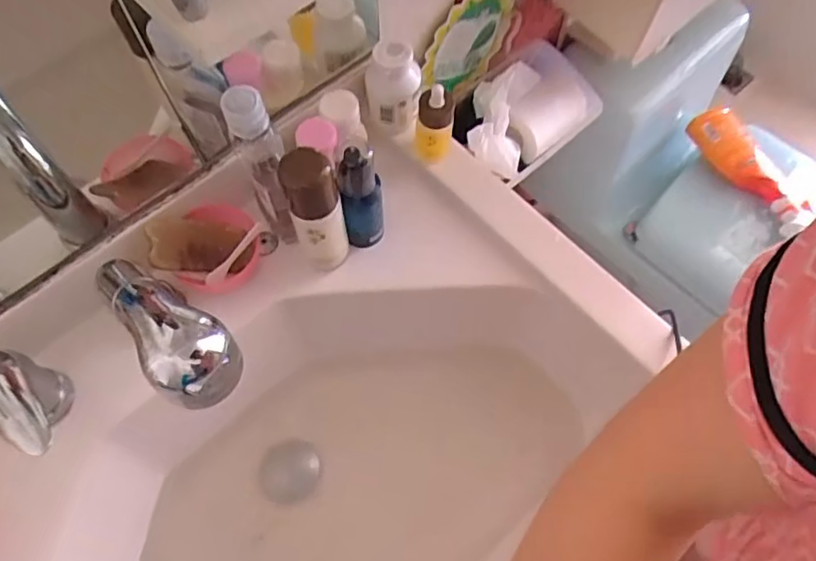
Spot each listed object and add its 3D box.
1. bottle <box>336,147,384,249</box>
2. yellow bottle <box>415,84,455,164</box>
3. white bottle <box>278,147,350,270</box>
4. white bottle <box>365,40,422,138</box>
[{"bbox_3d":[-0.042,-0.074,0.533,0.035,0.119,0.031,0,65,0],"label":"bottle"},{"bbox_3d":[0.026,-0.150,0.575,0.033,0.079,0.027,9,66,4],"label":"yellow bottle"},{"bbox_3d":[-0.076,-0.056,0.506,0.042,0.140,0.033,-14,66,-6],"label":"white bottle"},{"bbox_3d":[-0.015,-0.188,0.584,0.052,0.084,0.046,0,65,0],"label":"white bottle"}]

